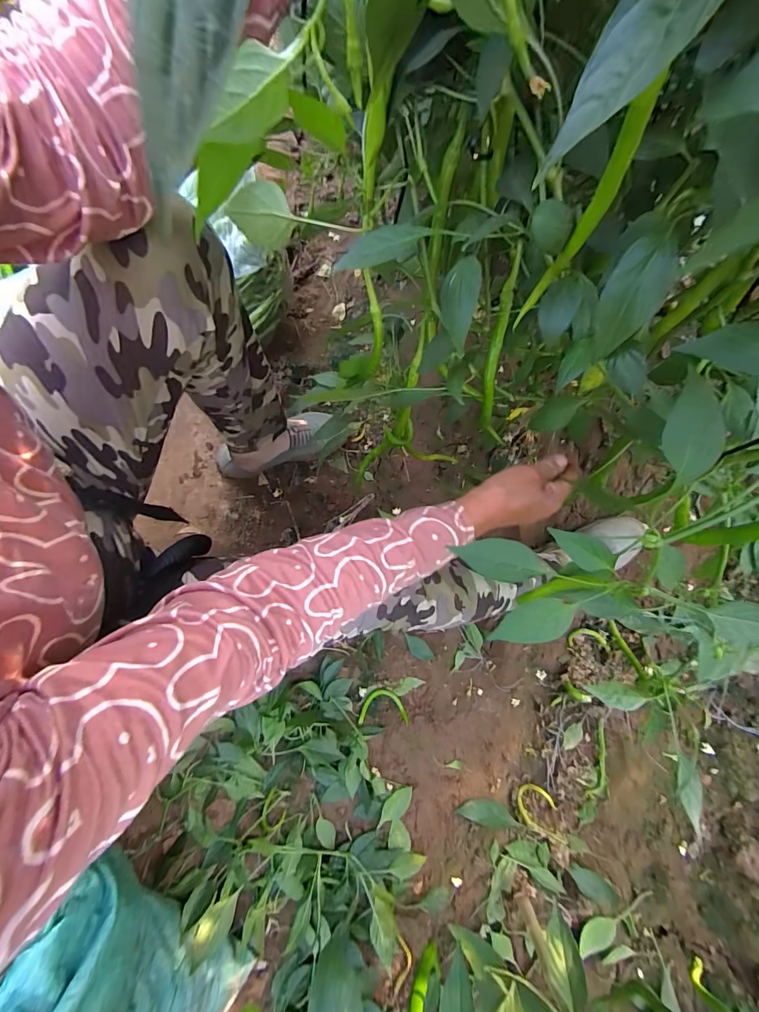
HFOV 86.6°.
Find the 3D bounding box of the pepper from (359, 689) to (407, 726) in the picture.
[{"bbox_3d":[0.007,0.344,0.689,0.083,0.016,0.054,0,78,4],"label":"pepper"}]

